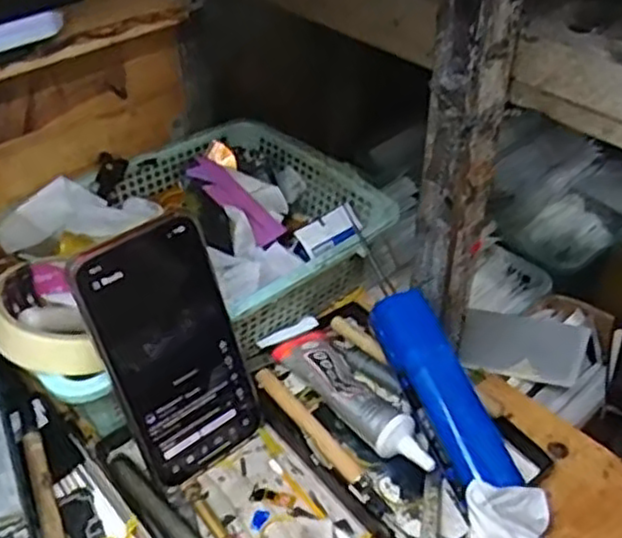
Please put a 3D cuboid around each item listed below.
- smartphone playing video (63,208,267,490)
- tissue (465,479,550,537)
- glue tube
[{"bbox_3d":[-0.076,0.047,0.407,0.076,0.149,0.006,-30,27,-28],"label":"smartphone playing video"},{"bbox_3d":[0.105,0.143,0.383,0.046,0.036,0.046,4,40,3],"label":"tissue"},{"bbox_3d":[0.024,0.078,0.461,0.043,0.024,0.140,-25,46,-28],"label":"glue tube"}]

